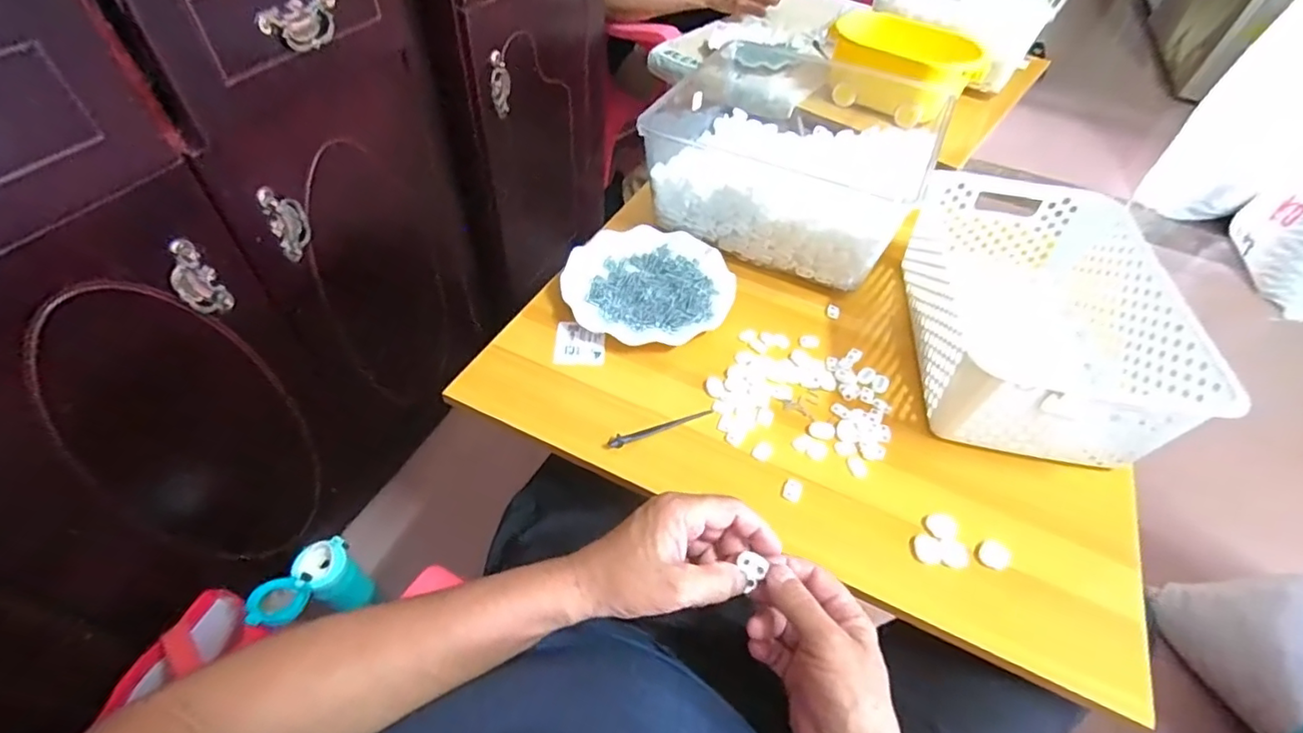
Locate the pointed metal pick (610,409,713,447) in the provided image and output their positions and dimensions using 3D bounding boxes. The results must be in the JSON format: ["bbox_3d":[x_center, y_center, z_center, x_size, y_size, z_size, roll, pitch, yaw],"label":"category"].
[{"bbox_3d":[0.009,0.055,0.521,0.102,0.006,0.011,-18,53,-19],"label":"pointed metal pick"}]

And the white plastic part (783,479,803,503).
[{"bbox_3d":[0.121,0.106,0.488,0.015,0.005,0.019,21,51,13],"label":"white plastic part"}]

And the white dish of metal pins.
[{"bbox_3d":[-0.003,-0.092,0.630,0.181,0.022,0.165,2,49,-3],"label":"white dish of metal pins"}]

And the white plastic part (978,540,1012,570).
[{"bbox_3d":[0.272,0.149,0.452,0.022,0.006,0.023,2,49,-3],"label":"white plastic part"}]

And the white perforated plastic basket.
[{"bbox_3d":[0.371,-0.053,0.569,0.213,0.113,0.306,12,49,6],"label":"white perforated plastic basket"}]

